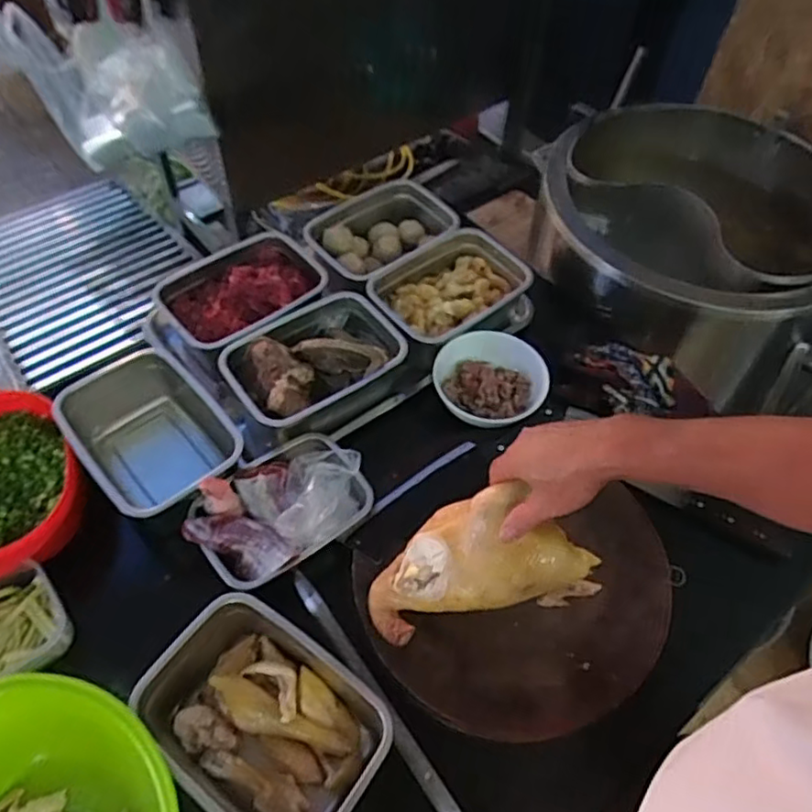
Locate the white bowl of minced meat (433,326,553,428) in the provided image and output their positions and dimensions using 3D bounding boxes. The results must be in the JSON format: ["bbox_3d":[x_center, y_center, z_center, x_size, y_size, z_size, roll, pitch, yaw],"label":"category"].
[{"bbox_3d":[0.111,-0.032,0.834,0.144,0.053,0.132,1,55,-2],"label":"white bowl of minced meat"}]

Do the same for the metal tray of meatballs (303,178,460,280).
[{"bbox_3d":[-0.034,-0.263,0.973,0.224,0.076,0.155,-26,60,-19],"label":"metal tray of meatballs"}]

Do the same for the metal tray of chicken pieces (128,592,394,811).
[{"bbox_3d":[-0.133,0.295,0.591,0.223,0.082,0.152,31,59,18],"label":"metal tray of chicken pieces"}]

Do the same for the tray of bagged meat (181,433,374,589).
[{"bbox_3d":[-0.141,0.111,0.715,0.142,0.078,0.193,40,62,23],"label":"tray of bagged meat"}]

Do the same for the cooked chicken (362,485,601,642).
[{"bbox_3d":[0.075,0.148,0.625,0.225,0.114,0.099,-11,56,-10],"label":"cooked chicken"}]

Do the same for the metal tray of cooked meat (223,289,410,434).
[{"bbox_3d":[-0.118,-0.054,0.816,0.215,0.069,0.147,-32,62,-22],"label":"metal tray of cooked meat"}]

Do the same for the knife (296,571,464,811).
[{"bbox_3d":[0.002,0.332,0.618,0.026,0.015,0.409,-30,61,-21],"label":"knife"}]

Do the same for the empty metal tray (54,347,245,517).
[{"bbox_3d":[-0.306,0.042,0.766,0.150,0.089,0.219,-37,64,-25],"label":"empty metal tray"}]

